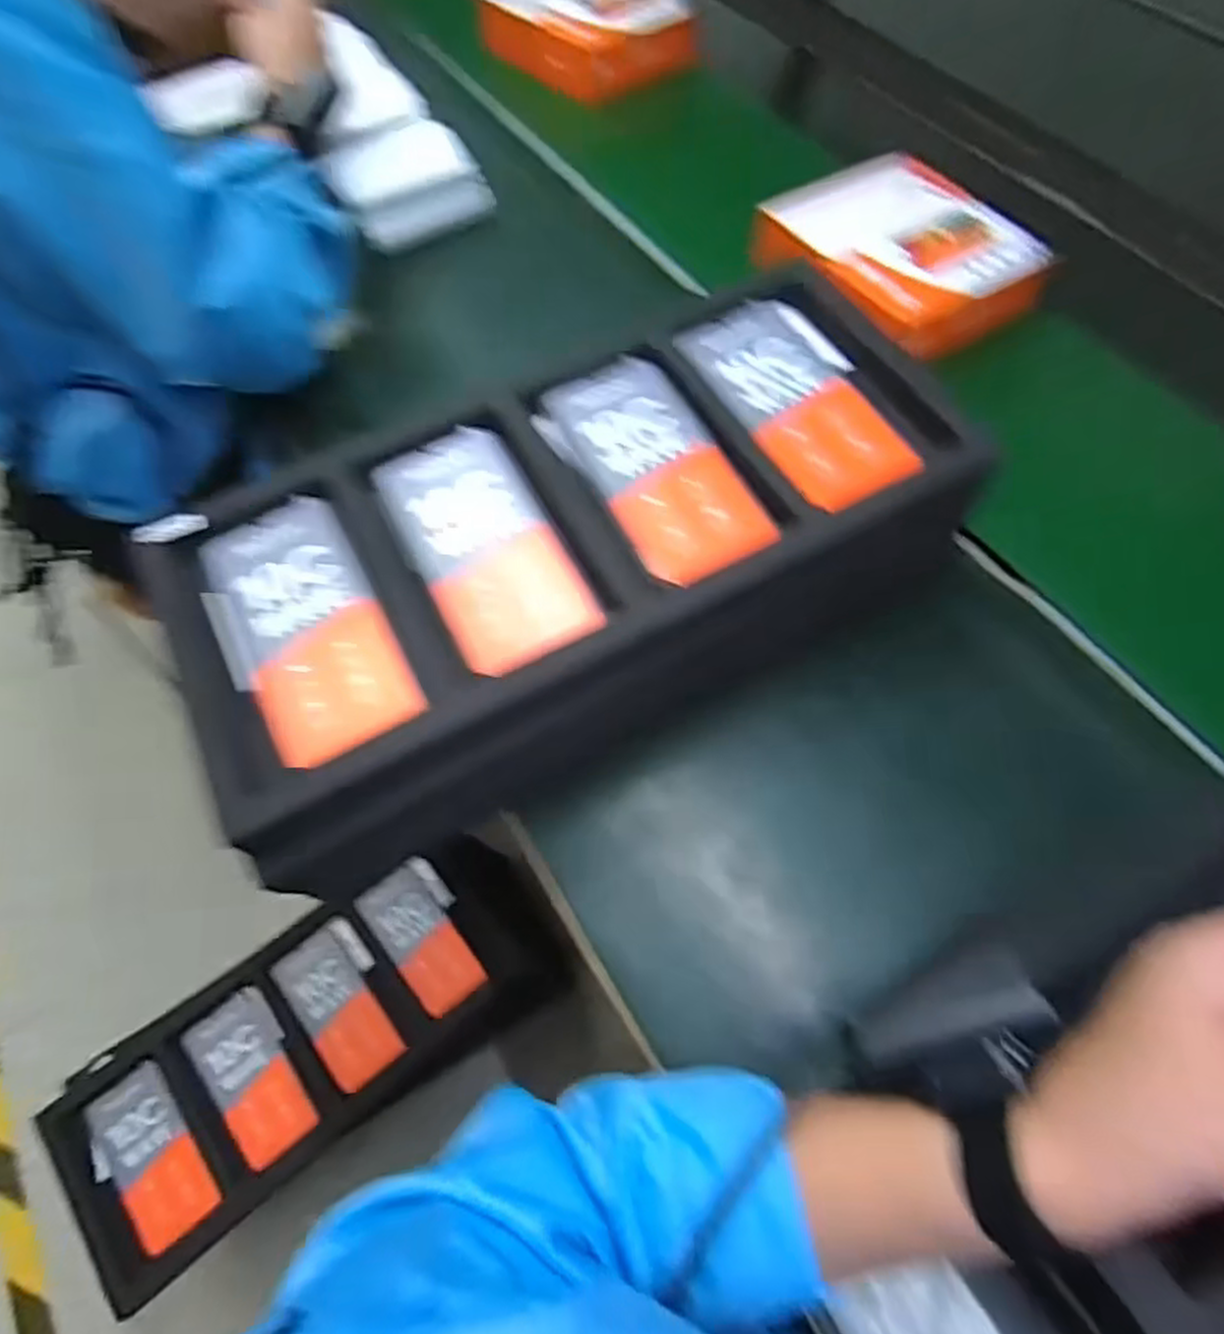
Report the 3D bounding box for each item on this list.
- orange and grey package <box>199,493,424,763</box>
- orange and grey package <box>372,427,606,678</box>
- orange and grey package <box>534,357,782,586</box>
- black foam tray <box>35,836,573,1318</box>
[{"bbox_3d":[-0.181,-0.023,0.452,0.088,0.017,0.170,-25,63,-15],"label":"orange and grey package"},{"bbox_3d":[-0.079,-0.076,0.469,0.080,0.013,0.172,-24,63,-14],"label":"orange and grey package"},{"bbox_3d":[0.024,-0.130,0.488,0.088,0.012,0.176,-25,63,-15],"label":"orange and grey package"},{"bbox_3d":[-0.327,0.410,0.875,0.535,0.047,0.234,-31,65,-18],"label":"black foam tray"}]

